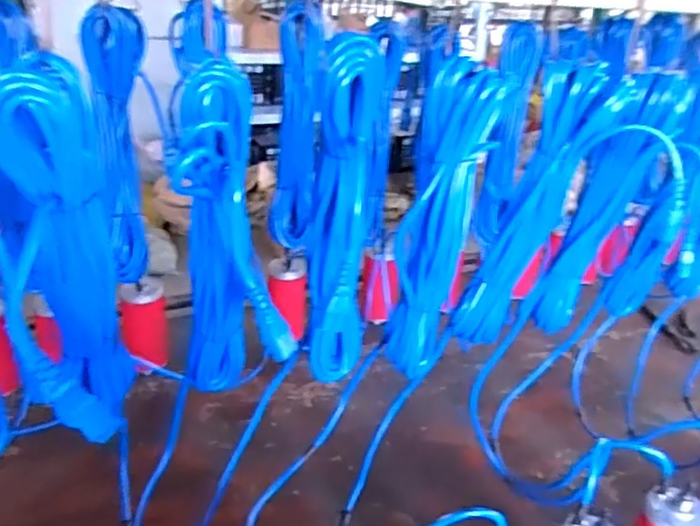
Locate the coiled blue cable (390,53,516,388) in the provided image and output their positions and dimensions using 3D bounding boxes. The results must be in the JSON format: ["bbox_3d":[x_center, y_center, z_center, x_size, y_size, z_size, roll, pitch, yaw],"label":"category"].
[{"bbox_3d":[0.101,-0.037,0.665,0.075,0.337,0.085,19,31,27],"label":"coiled blue cable"}]

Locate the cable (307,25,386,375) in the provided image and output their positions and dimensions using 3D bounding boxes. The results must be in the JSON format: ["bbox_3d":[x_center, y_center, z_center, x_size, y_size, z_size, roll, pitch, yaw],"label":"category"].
[{"bbox_3d":[-0.011,-0.032,0.595,0.064,0.342,0.070,4,27,0],"label":"cable"}]

